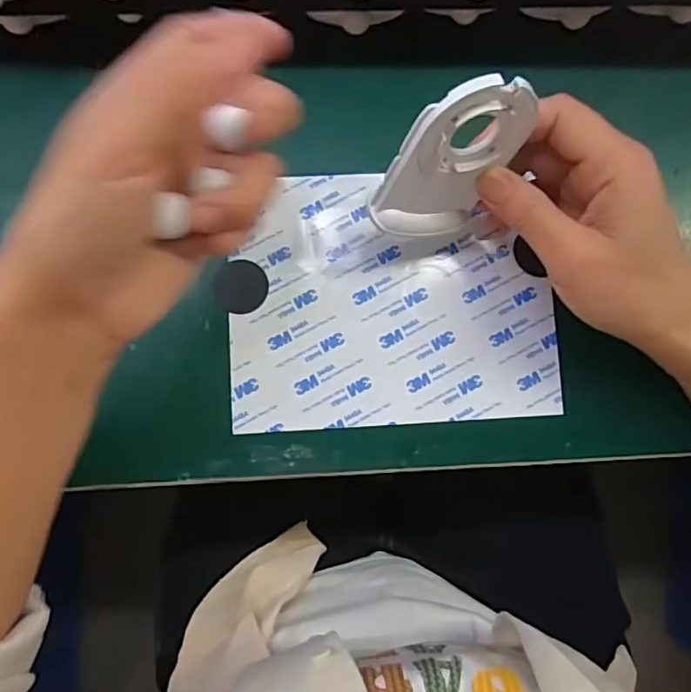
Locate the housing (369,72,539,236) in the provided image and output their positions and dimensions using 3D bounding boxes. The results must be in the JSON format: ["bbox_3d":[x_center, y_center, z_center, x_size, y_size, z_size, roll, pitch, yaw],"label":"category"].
[{"bbox_3d":[0.048,-0.080,0.247,0.056,0.081,0.011,-3,59,-25],"label":"housing"}]

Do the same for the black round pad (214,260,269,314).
[{"bbox_3d":[-0.056,-0.032,0.303,0.028,0.004,0.028,0,85,-1],"label":"black round pad"}]

